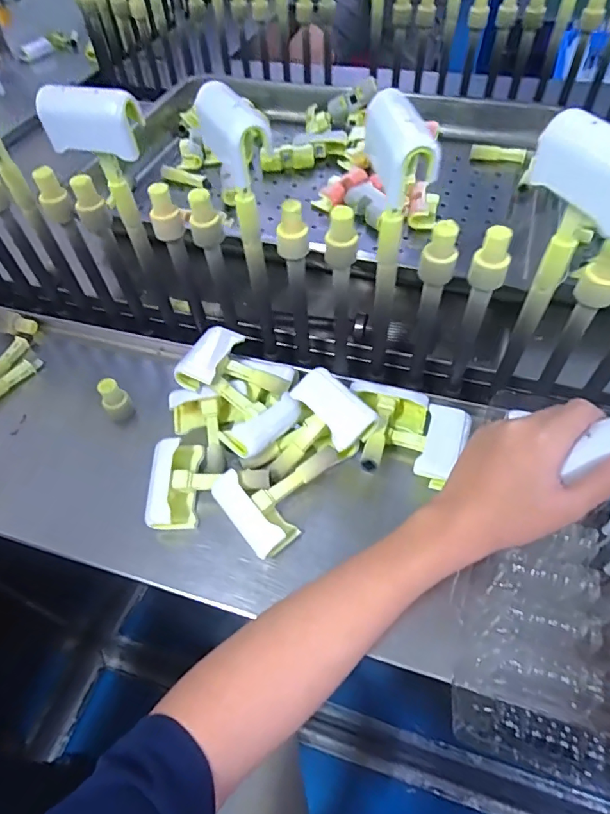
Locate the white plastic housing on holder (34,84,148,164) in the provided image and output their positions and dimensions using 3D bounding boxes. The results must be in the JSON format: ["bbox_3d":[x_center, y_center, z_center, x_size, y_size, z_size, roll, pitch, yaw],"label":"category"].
[{"bbox_3d":[-0.159,-0.212,0.353,0.074,0.041,0.030,16,56,15],"label":"white plastic housing on holder"}]

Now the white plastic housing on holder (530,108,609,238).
[{"bbox_3d":[0.166,-0.136,0.275,0.024,0.039,0.073,-21,55,-11],"label":"white plastic housing on holder"}]

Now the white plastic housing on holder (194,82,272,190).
[{"bbox_3d":[-0.049,-0.180,0.323,0.029,0.048,0.068,-25,56,-14],"label":"white plastic housing on holder"}]

